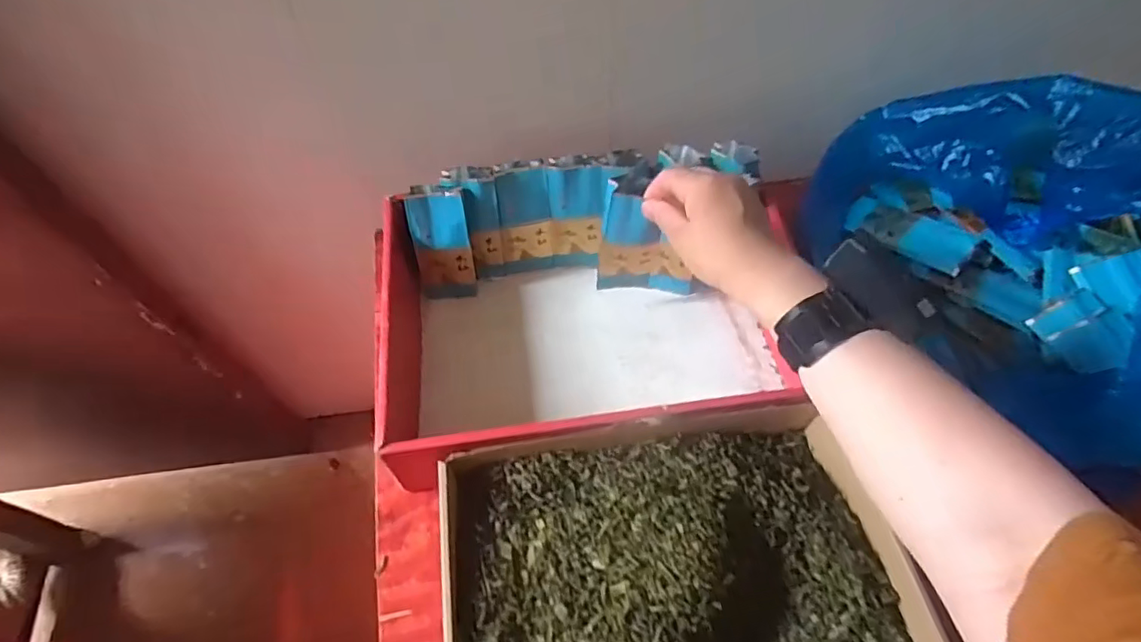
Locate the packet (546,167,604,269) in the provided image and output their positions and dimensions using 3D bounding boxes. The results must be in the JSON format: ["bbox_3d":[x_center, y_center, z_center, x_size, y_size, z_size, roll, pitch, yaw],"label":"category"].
[{"bbox_3d":[0.007,-0.109,0.620,0.056,0.115,0.017,-1,42,6],"label":"packet"}]

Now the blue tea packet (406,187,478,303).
[{"bbox_3d":[-0.132,-0.077,0.605,0.057,0.129,0.023,-4,39,-5],"label":"blue tea packet"}]

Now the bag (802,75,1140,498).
[{"bbox_3d":[0.433,-0.087,0.529,0.217,0.210,0.368,-36,63,-19],"label":"bag"}]

